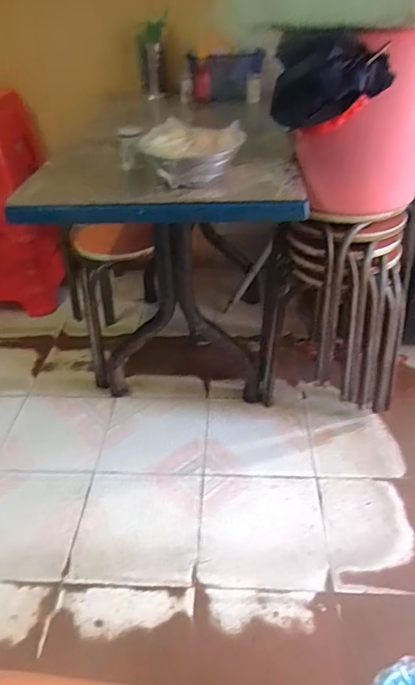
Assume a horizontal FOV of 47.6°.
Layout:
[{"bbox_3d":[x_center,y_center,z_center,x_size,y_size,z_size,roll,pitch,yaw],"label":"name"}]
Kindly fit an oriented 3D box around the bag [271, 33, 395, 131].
[{"bbox_3d":[0.226,-0.470,0.859,0.209,0.138,0.094,8,37,13],"label":"bag"}]

